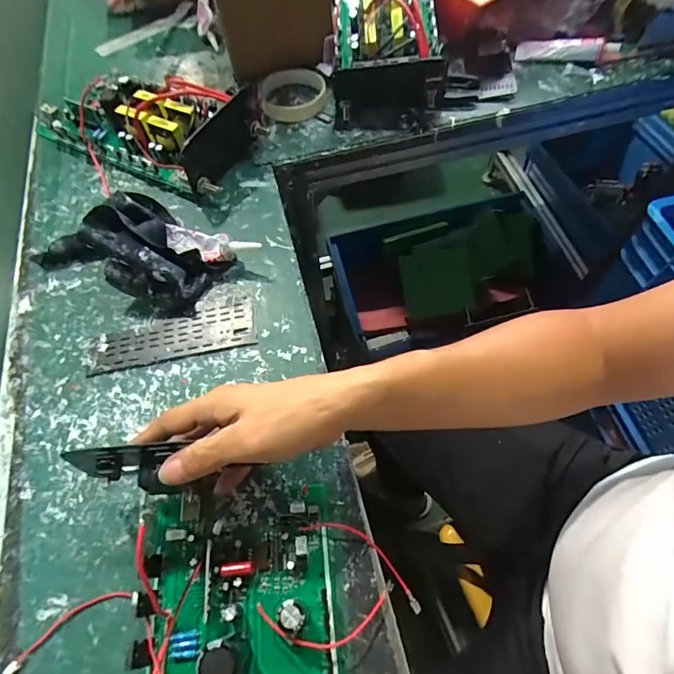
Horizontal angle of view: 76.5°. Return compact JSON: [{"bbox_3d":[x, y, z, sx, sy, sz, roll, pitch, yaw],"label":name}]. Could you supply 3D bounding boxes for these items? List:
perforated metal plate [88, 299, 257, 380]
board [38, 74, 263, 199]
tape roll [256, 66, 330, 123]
[{"bbox_3d":[-0.155,-0.002,0.404,0.152,0.004,0.048,-12,62,-4],"label":"perforated metal plate"},{"bbox_3d":[-0.238,-0.266,0.515,0.280,0.060,0.139,23,65,14],"label":"board"},{"bbox_3d":[-0.056,-0.314,0.555,0.088,0.023,0.088,-1,62,2],"label":"tape roll"}]

